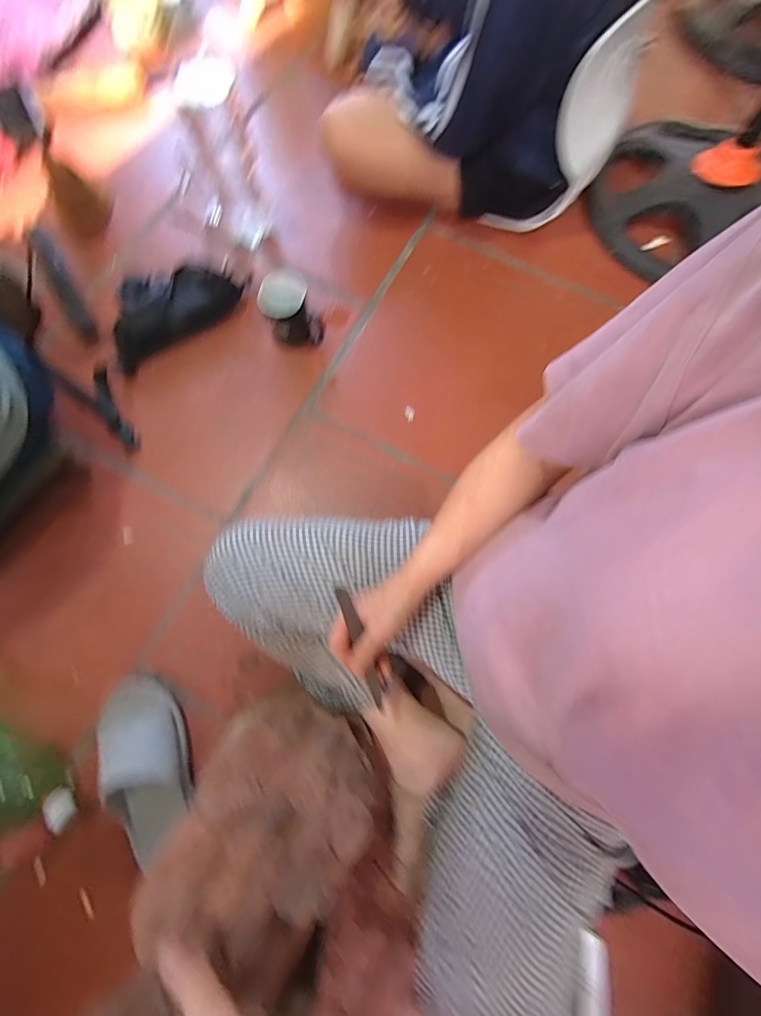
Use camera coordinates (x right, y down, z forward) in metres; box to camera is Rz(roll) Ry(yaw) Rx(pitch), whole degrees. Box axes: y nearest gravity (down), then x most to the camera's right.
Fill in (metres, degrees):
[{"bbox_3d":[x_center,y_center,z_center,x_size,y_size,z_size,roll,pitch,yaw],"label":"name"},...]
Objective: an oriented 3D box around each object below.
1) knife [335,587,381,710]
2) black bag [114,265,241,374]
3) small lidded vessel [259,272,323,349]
[{"bbox_3d":[-0.021,0.160,0.438,0.015,0.013,0.164,-18,110,-7],"label":"knife"},{"bbox_3d":[-0.406,-0.389,0.734,0.265,0.062,0.141,-35,78,-11],"label":"black bag"},{"bbox_3d":[-0.165,-0.368,0.716,0.094,0.097,0.091,-7,74,-4],"label":"small lidded vessel"}]

